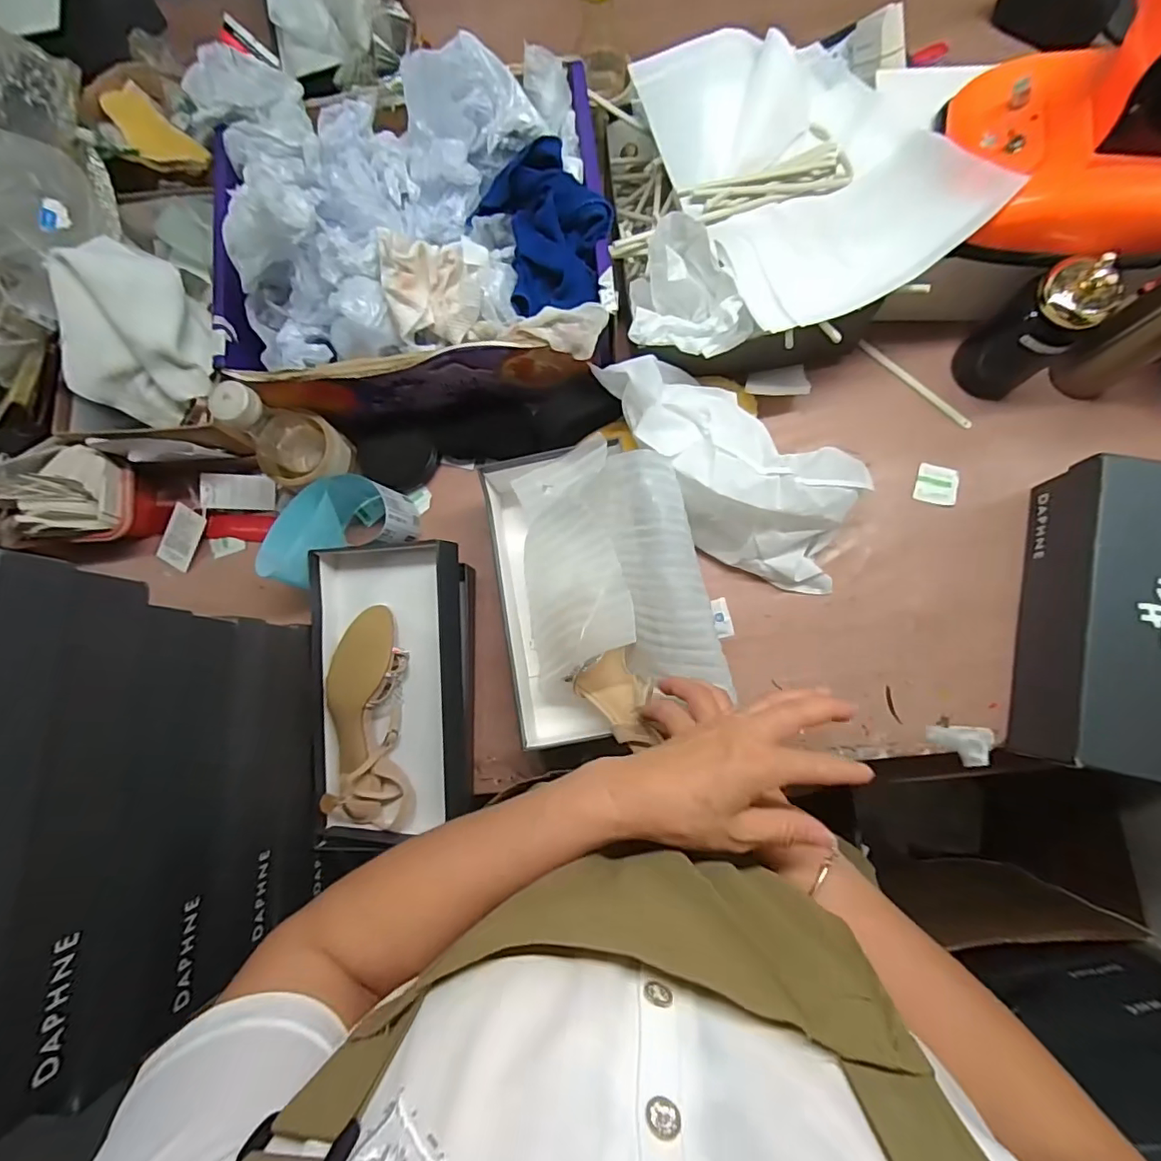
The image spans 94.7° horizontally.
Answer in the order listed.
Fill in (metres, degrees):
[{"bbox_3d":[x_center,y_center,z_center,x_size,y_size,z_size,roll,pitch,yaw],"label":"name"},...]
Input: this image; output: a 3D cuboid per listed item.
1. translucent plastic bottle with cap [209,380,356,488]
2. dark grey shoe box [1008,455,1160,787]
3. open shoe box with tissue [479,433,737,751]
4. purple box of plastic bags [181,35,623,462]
[{"bbox_3d":[-0.313,-0.150,0.559,0.081,0.149,0.081,-1,81,4],"label":"translucent plastic bottle with cap"},{"bbox_3d":[0.541,0.042,0.518,0.151,0.098,0.291,10,82,6],"label":"dark grey shoe box"},{"bbox_3d":[0.015,0.006,0.559,0.210,0.140,0.294,-9,81,3],"label":"open shoe box with tissue"},{"bbox_3d":[-0.178,-0.361,0.572,0.412,0.185,0.341,-2,81,4],"label":"purple box of plastic bags"}]

